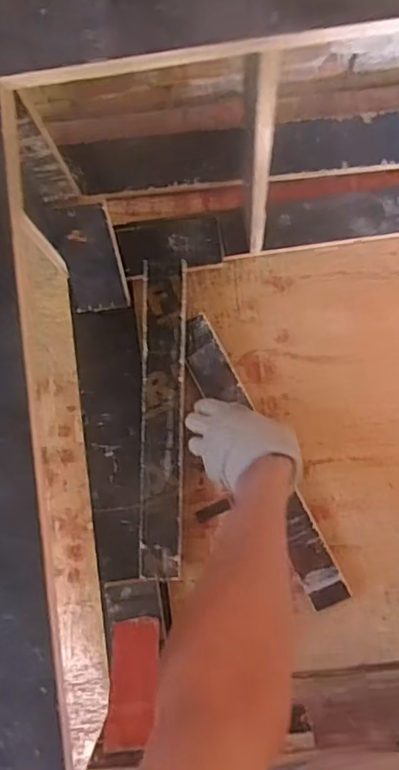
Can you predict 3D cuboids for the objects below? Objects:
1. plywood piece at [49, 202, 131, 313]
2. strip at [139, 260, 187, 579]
[{"bbox_3d":[-0.125,-0.142,0.674,0.067,0.140,0.018,-3,46,5],"label":"plywood piece"},{"bbox_3d":[-0.043,0.038,0.694,0.048,0.020,0.365,0,83,4],"label":"strip"}]

